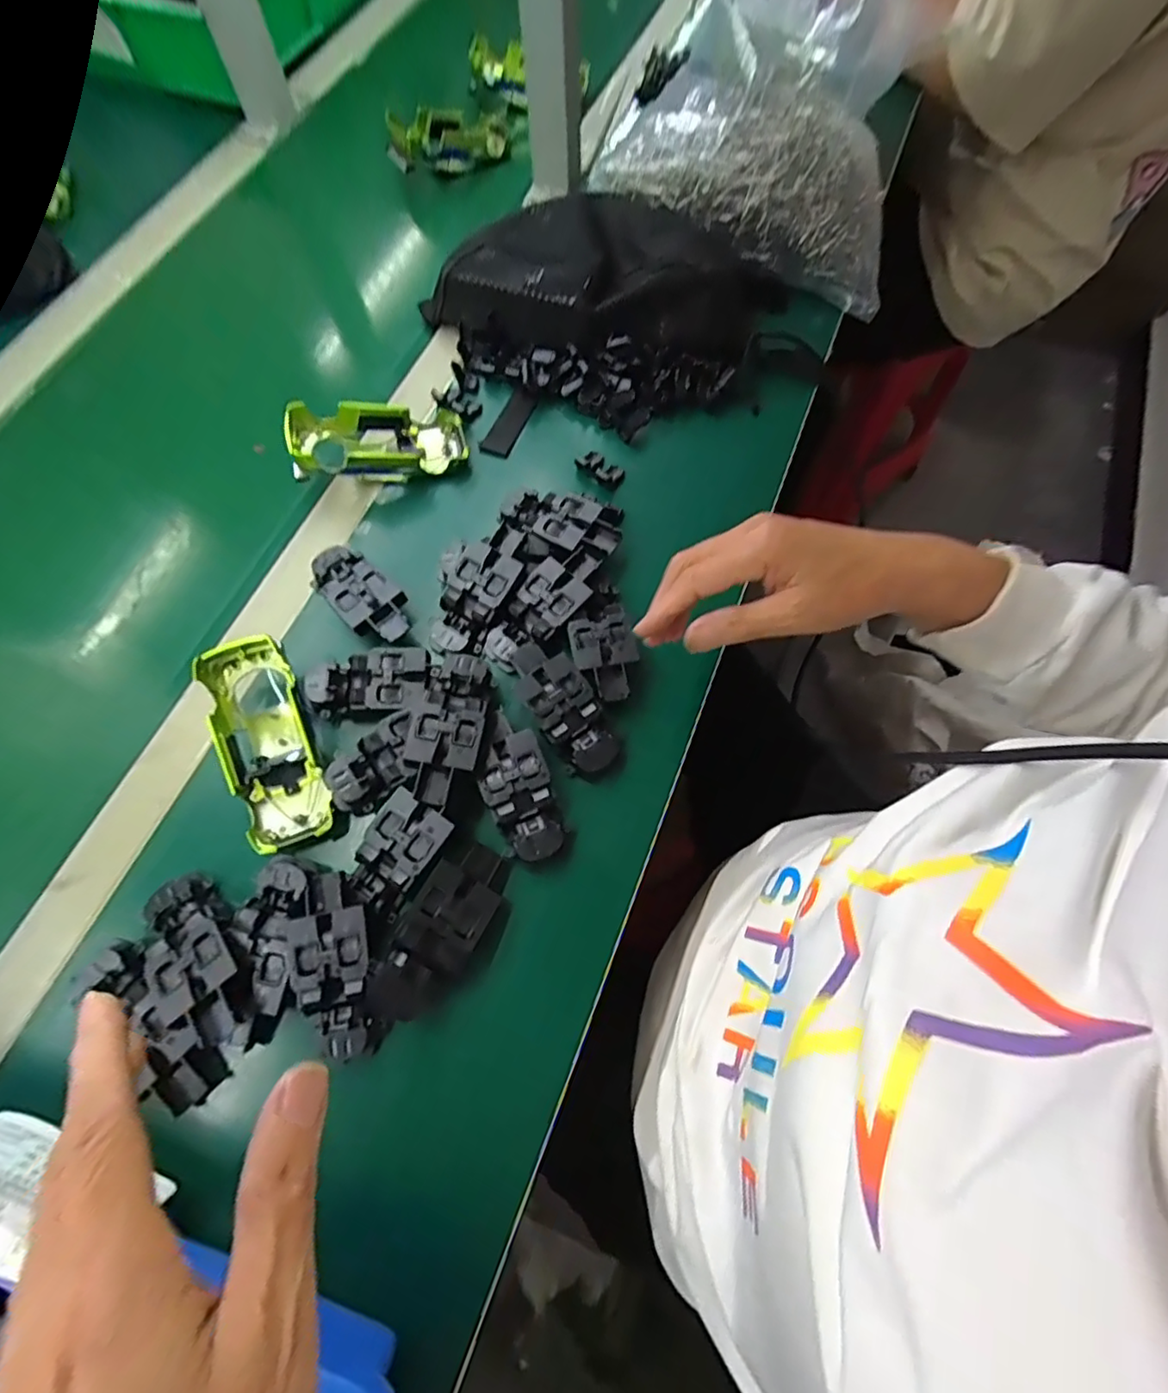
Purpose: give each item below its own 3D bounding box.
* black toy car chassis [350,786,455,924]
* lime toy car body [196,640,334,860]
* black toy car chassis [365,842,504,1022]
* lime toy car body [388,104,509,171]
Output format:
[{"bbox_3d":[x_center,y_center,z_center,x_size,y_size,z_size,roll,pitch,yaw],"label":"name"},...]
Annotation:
[{"bbox_3d":[-0.114,0.094,0.363,0.043,0.017,0.064,33,71,12],"label":"black toy car chassis"},{"bbox_3d":[-0.205,0.030,0.388,0.055,0.038,0.136,-20,85,-16],"label":"lime toy car body"},{"bbox_3d":[-0.082,0.135,0.346,0.041,0.024,0.101,26,70,10],"label":"black toy car chassis"},{"bbox_3d":[-0.134,-0.613,0.654,0.074,0.039,0.177,36,59,13],"label":"lime toy car body"}]

